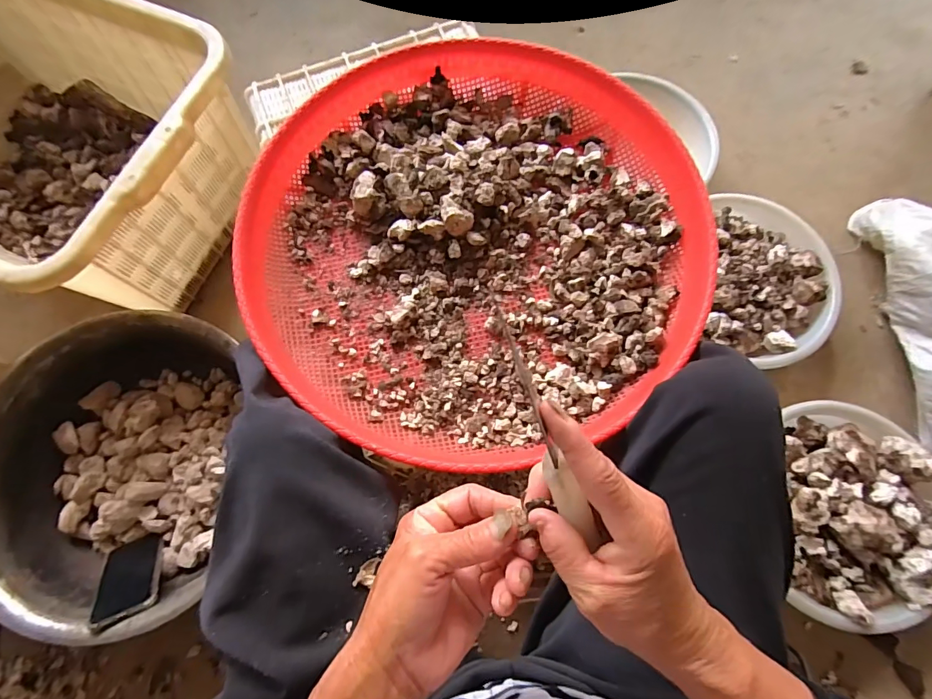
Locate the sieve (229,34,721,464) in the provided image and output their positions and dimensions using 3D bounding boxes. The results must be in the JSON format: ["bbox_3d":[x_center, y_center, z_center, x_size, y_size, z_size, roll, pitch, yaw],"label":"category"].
[{"bbox_3d":[0.007,-0.127,0.498,0.481,0.070,0.488,0,75,0],"label":"sieve"}]

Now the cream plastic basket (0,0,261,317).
[{"bbox_3d":[-0.701,-0.339,0.725,0.643,0.256,0.425,23,76,6],"label":"cream plastic basket"}]

